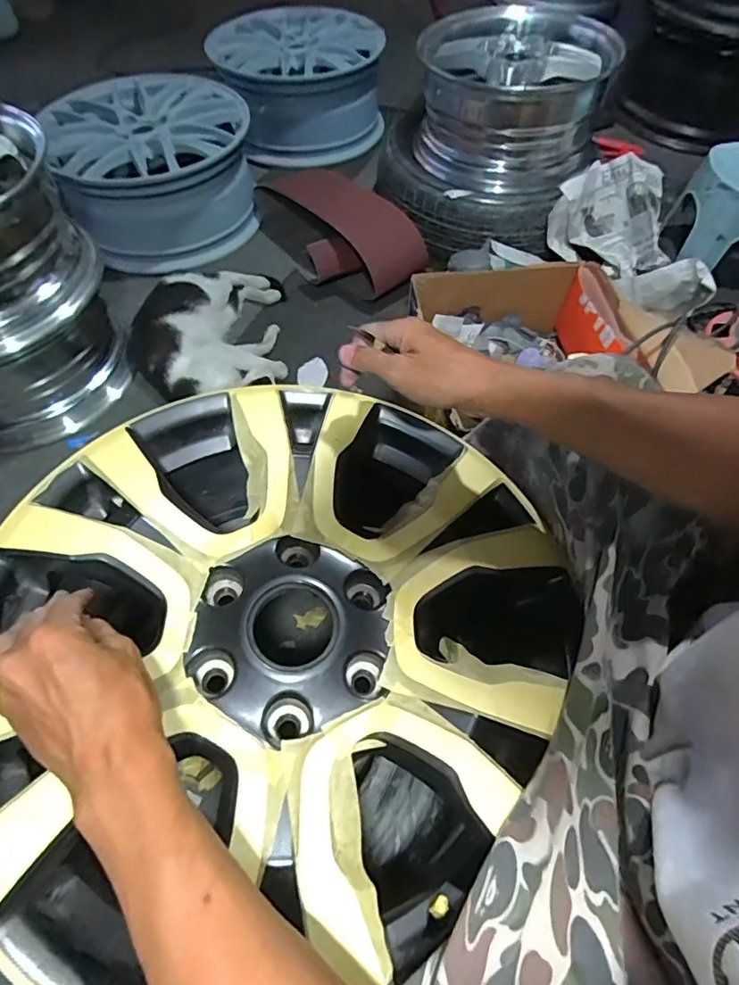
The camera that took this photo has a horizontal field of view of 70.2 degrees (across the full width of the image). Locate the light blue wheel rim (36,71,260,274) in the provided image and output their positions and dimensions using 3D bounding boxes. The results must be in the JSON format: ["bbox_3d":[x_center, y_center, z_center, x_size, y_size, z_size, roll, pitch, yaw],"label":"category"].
[{"bbox_3d":[-0.501,-0.785,1.286,0.440,0.229,0.459,-18,61,-9],"label":"light blue wheel rim"}]

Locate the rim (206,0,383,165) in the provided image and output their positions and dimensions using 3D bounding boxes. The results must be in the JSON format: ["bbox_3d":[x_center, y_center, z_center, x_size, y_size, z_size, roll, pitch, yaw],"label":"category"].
[{"bbox_3d":[-0.196,-1.178,1.509,0.453,0.247,0.400,-15,61,-7],"label":"rim"}]

